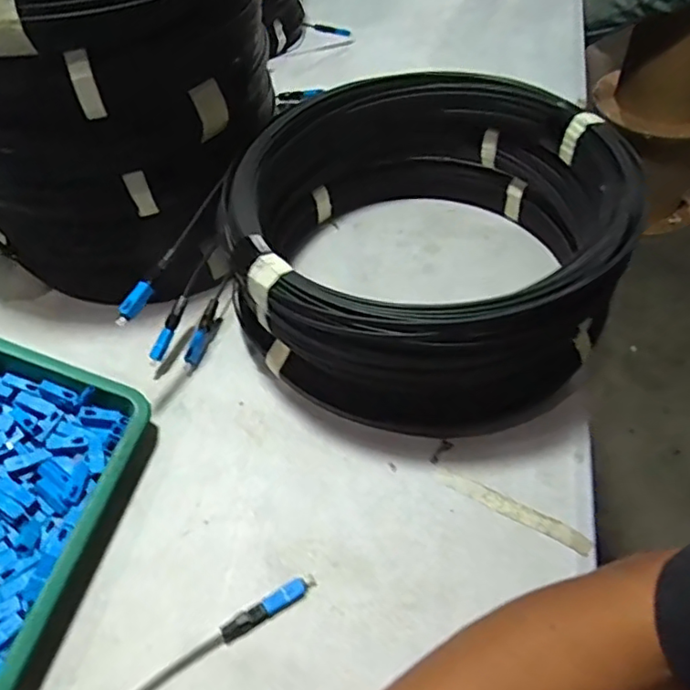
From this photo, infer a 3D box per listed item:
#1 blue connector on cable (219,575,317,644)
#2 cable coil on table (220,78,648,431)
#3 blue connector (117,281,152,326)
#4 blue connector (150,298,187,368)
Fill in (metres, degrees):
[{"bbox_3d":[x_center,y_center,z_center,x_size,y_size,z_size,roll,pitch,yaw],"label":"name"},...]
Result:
[{"bbox_3d":[-0.044,0.153,0.340,0.059,0.007,0.011,-27,54,-18],"label":"blue connector on cable"},{"bbox_3d":[0.064,-0.079,0.446,0.267,0.137,0.274,-2,50,2],"label":"cable coil on table"},{"bbox_3d":[-0.138,-0.027,0.382,0.012,0.006,0.033,22,70,20],"label":"blue connector"},{"bbox_3d":[-0.138,-0.011,0.456,0.011,0.009,0.058,16,73,16],"label":"blue connector"}]

